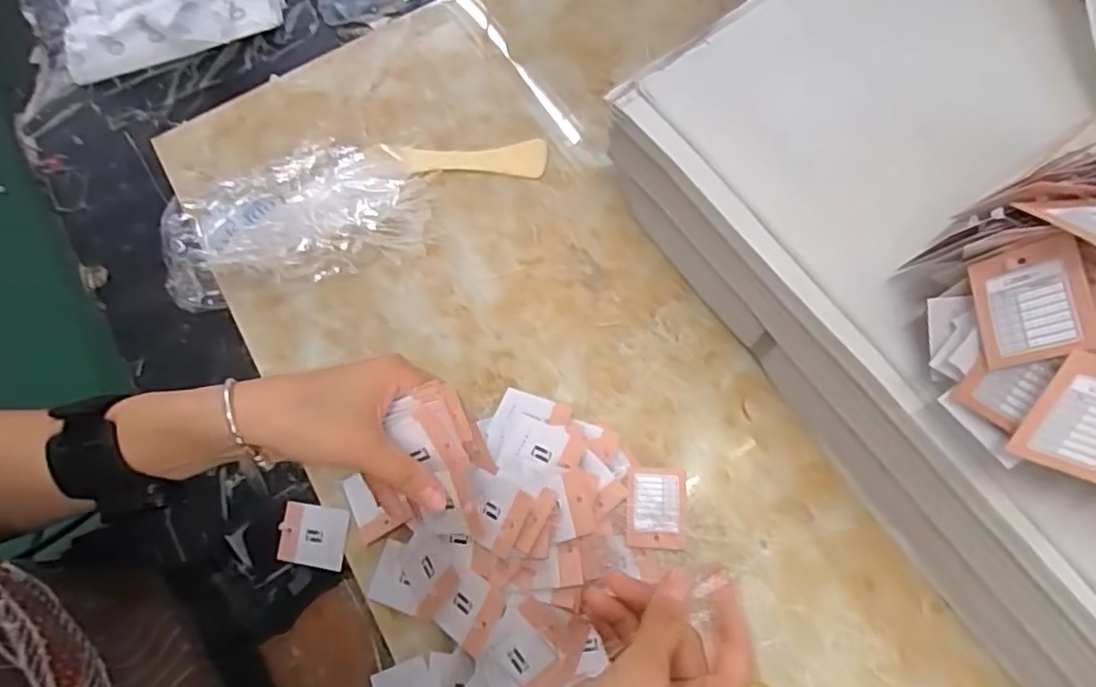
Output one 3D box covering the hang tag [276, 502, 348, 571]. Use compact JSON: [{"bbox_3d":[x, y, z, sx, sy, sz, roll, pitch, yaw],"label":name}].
[{"bbox_3d":[-0.158,0.130,0.421,0.049,0.004,0.040,4,78,13],"label":"hang tag"}]

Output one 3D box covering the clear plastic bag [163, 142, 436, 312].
[{"bbox_3d":[-0.192,-0.109,0.478,0.187,0.052,0.120,-19,69,-4],"label":"clear plastic bag"}]

